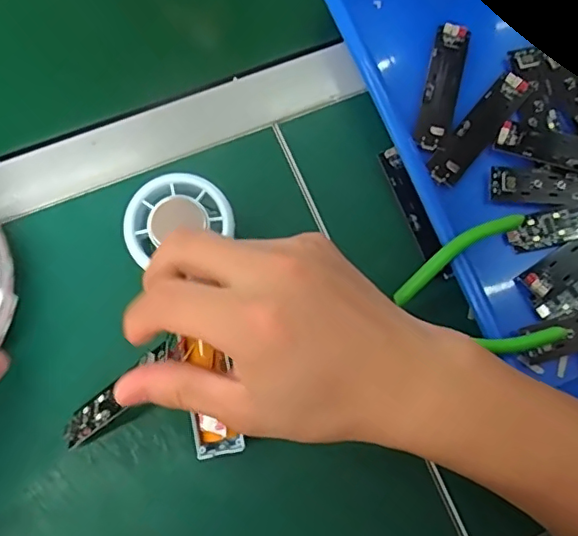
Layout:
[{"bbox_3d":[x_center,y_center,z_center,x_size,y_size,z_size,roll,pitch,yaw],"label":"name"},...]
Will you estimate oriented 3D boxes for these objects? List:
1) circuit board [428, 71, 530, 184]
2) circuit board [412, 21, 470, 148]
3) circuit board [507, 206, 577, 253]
[{"bbox_3d":[0.127,-0.094,0.379,0.024,0.006,0.092,39,77,10],"label":"circuit board"},{"bbox_3d":[0.105,-0.123,0.389,0.023,0.014,0.091,14,74,4],"label":"circuit board"},{"bbox_3d":[0.184,-0.030,0.361,0.088,0.005,0.020,-14,74,10],"label":"circuit board"}]

